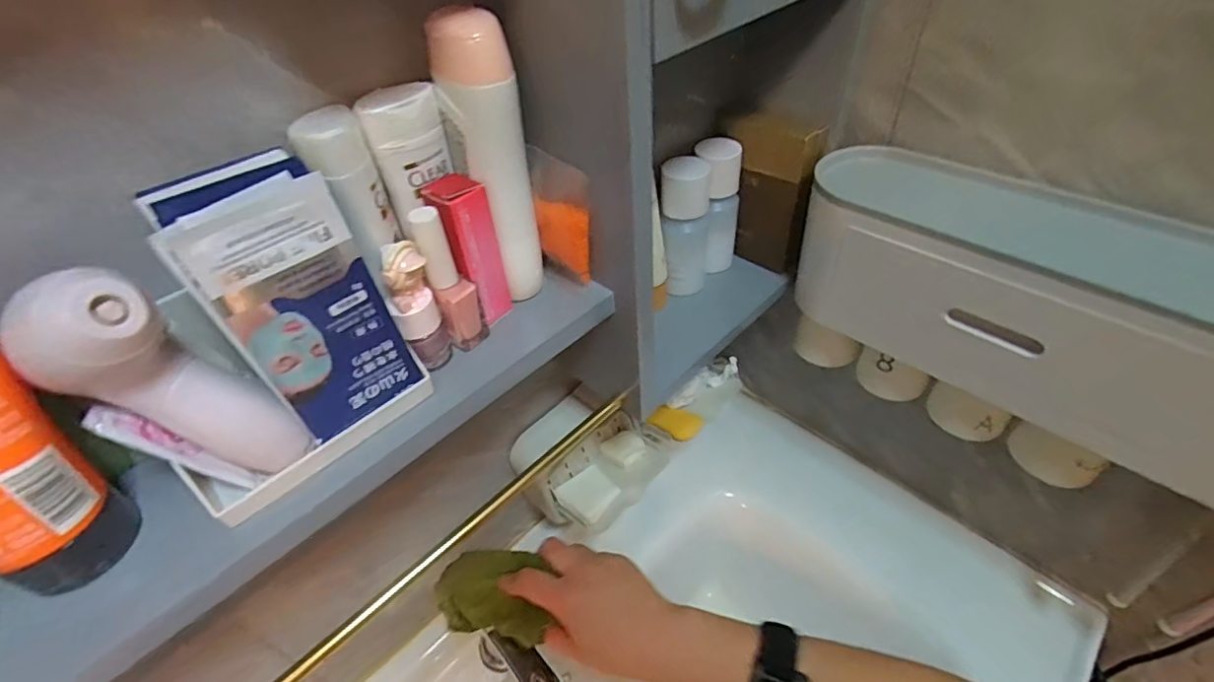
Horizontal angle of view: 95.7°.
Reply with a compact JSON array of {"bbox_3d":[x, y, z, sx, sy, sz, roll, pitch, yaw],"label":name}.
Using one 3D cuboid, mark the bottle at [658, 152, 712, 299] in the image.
[{"bbox_3d":[0.071,-0.100,0.502,0.043,0.124,0.036,3,44,8],"label":"bottle"}]

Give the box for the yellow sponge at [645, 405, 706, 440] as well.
[{"bbox_3d":[0.076,0.089,0.604,0.056,0.009,0.033,22,50,25],"label":"yellow sponge"}]

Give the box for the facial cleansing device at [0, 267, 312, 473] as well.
[{"bbox_3d":[-0.188,0.021,0.235,0.046,0.114,0.055,18,48,22],"label":"facial cleansing device"}]

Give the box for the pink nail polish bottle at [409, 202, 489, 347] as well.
[{"bbox_3d":[-0.090,-0.034,0.320,0.024,0.088,0.022,-18,45,-14],"label":"pink nail polish bottle"}]

